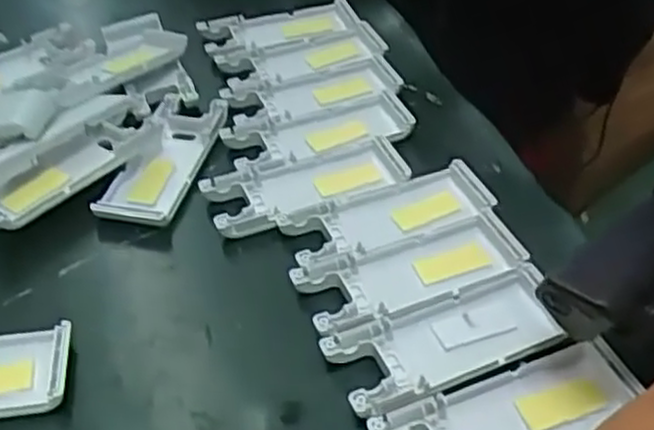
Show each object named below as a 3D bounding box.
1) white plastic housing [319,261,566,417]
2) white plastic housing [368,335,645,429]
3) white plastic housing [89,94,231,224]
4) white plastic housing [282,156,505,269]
[{"bbox_3d":[0.052,0.052,0.331,0.102,0.008,0.043,-17,44,-18],"label":"white plastic housing"},{"bbox_3d":[0.069,0.077,0.300,0.100,0.014,0.039,-16,44,-17],"label":"white plastic housing"},{"bbox_3d":[-0.088,-0.031,0.428,0.044,0.016,0.101,6,42,8],"label":"white plastic housing"},{"bbox_3d":[0.029,-0.001,0.388,0.102,0.011,0.040,-16,44,-17],"label":"white plastic housing"}]

